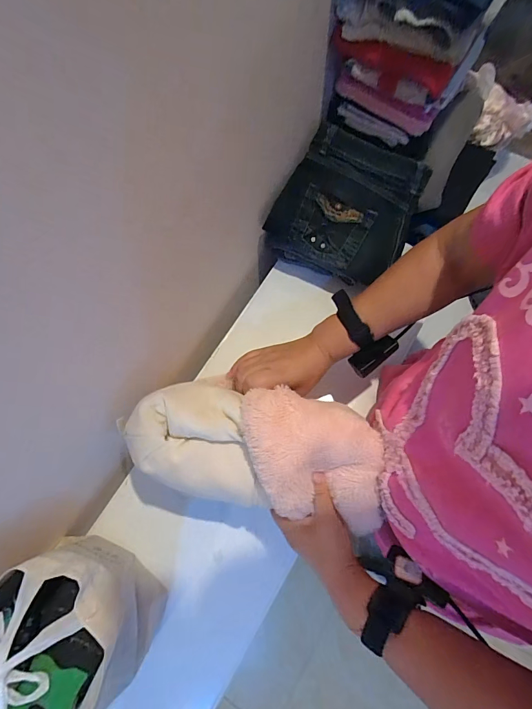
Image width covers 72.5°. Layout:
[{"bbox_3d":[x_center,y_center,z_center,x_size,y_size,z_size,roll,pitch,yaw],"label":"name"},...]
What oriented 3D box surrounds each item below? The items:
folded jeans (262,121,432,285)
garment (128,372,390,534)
[{"bbox_3d":[0.139,-0.252,0.628,0.219,0.042,0.216,24,98,-5],"label":"folded jeans"},{"bbox_3d":[-0.016,0.116,0.461,0.308,0.074,0.146,7,72,11],"label":"garment"}]

